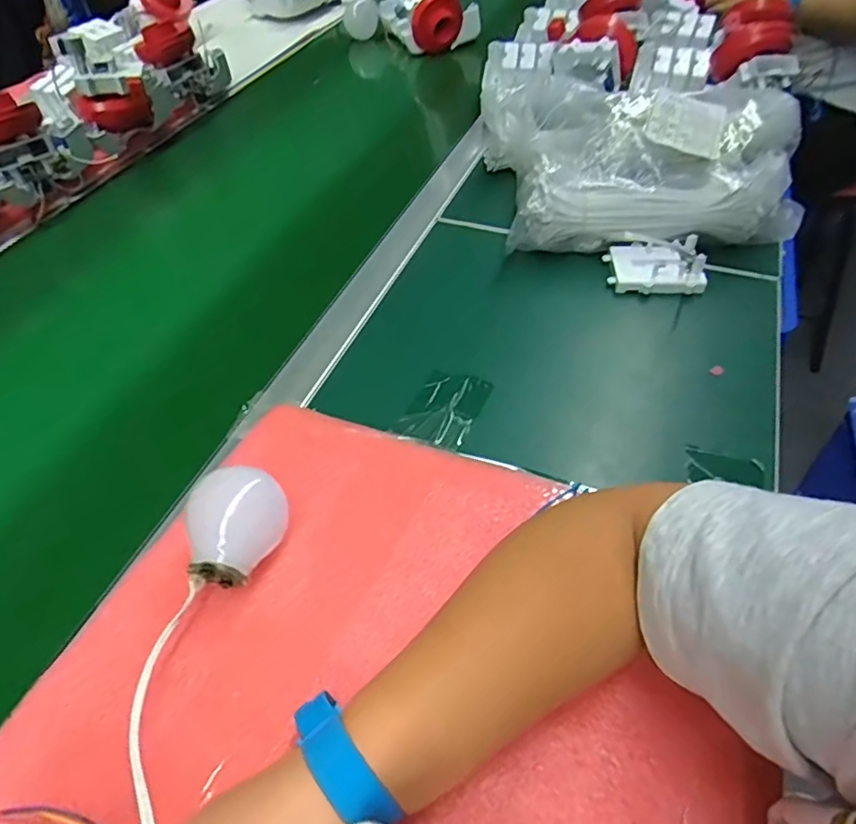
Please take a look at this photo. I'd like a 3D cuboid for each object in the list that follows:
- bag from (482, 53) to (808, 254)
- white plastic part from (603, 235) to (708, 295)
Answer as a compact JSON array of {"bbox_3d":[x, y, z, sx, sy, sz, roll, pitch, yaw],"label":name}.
[{"bbox_3d":[0.220,-0.260,0.618,0.321,0.100,0.206,3,50,6],"label":"bag"},{"bbox_3d":[0.219,-0.141,0.567,0.087,0.026,0.061,6,49,9],"label":"white plastic part"}]

